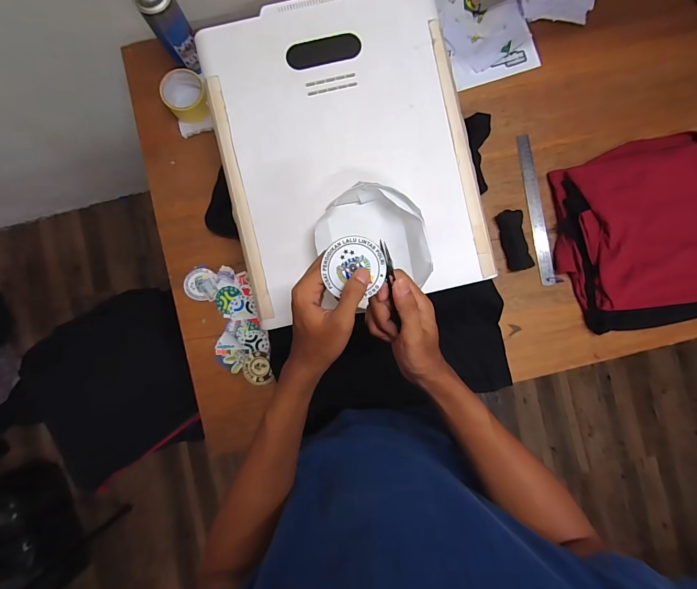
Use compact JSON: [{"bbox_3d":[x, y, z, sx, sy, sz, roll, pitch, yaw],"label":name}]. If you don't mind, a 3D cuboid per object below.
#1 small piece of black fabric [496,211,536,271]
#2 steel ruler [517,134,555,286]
[{"bbox_3d":[0.348,-0.113,0.698,0.044,0.024,0.124,-16,89,-2],"label":"small piece of black fabric"},{"bbox_3d":[0.400,-0.181,0.713,0.030,0.006,0.320,-10,90,8],"label":"steel ruler"}]

